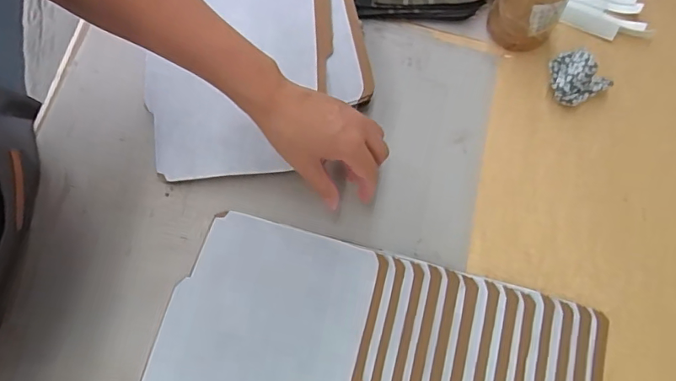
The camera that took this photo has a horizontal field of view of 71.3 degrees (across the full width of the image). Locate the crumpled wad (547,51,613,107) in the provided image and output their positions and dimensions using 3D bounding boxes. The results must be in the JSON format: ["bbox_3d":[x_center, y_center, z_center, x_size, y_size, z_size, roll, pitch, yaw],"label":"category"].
[{"bbox_3d":[0.240,-0.111,0.474,0.060,0.045,0.048,37,78,11],"label":"crumpled wad"}]

